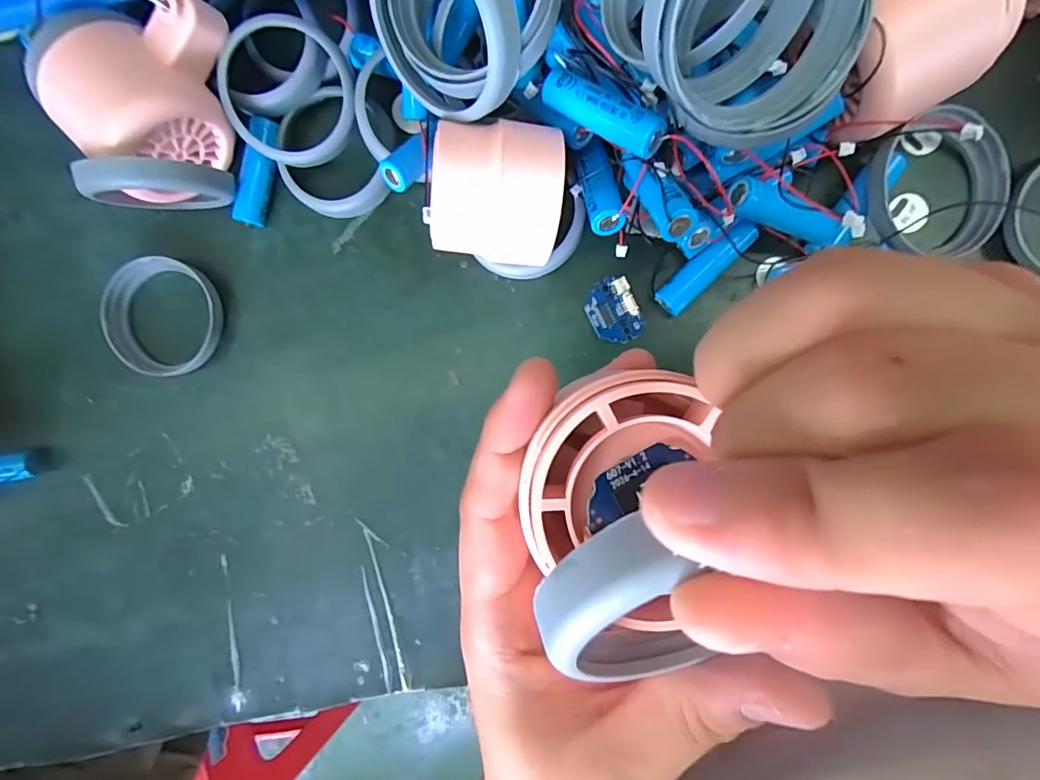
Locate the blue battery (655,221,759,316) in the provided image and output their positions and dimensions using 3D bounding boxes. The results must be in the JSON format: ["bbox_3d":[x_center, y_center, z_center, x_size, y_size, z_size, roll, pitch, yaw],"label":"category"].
[{"bbox_3d":[0.081,-0.054,0.223,0.048,0.014,0.013,-45,87,7],"label":"blue battery"}]

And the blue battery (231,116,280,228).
[{"bbox_3d":[-0.124,-0.104,0.243,0.013,0.014,0.049,17,95,5],"label":"blue battery"}]

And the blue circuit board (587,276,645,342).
[{"bbox_3d":[0.044,-0.036,0.233,0.022,0.008,0.029,-27,90,7],"label":"blue circuit board"}]

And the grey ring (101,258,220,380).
[{"bbox_3d":[-0.180,-0.037,0.254,0.061,0.010,0.057,0,93,7],"label":"grey ring"}]

